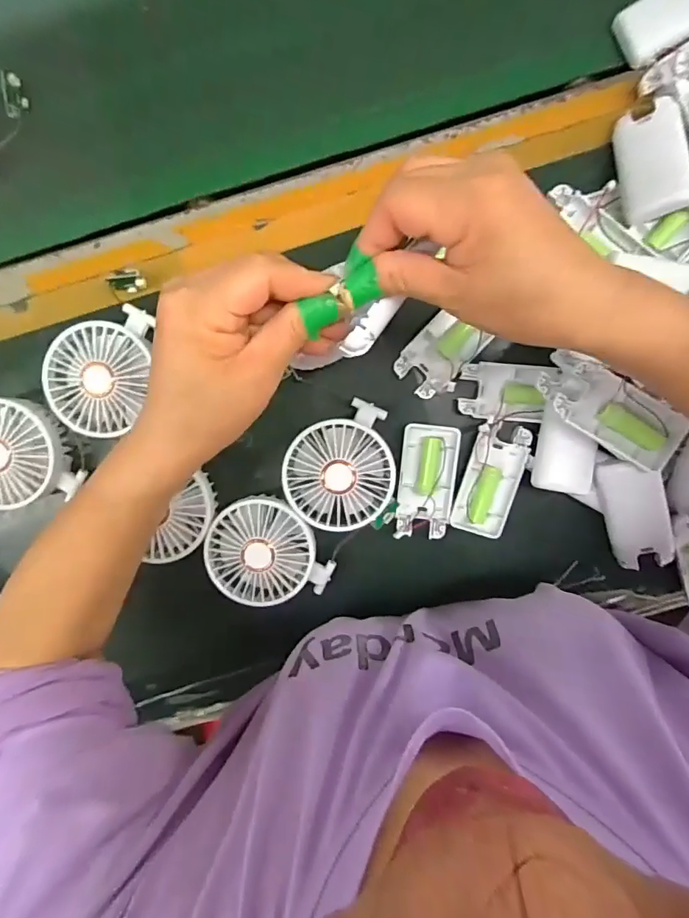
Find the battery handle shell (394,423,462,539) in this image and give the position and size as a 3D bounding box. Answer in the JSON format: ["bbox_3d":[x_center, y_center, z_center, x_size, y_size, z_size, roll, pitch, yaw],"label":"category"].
[{"bbox_3d":[0.070,0.020,0.419,0.046,0.013,0.095,4,96,0],"label":"battery handle shell"}]

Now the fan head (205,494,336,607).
[{"bbox_3d":[-0.066,0.079,0.407,0.088,0.027,0.094,0,96,0],"label":"fan head"}]

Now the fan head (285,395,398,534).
[{"bbox_3d":[-0.004,0.008,0.395,0.086,0.030,0.093,-11,96,2],"label":"fan head"}]

